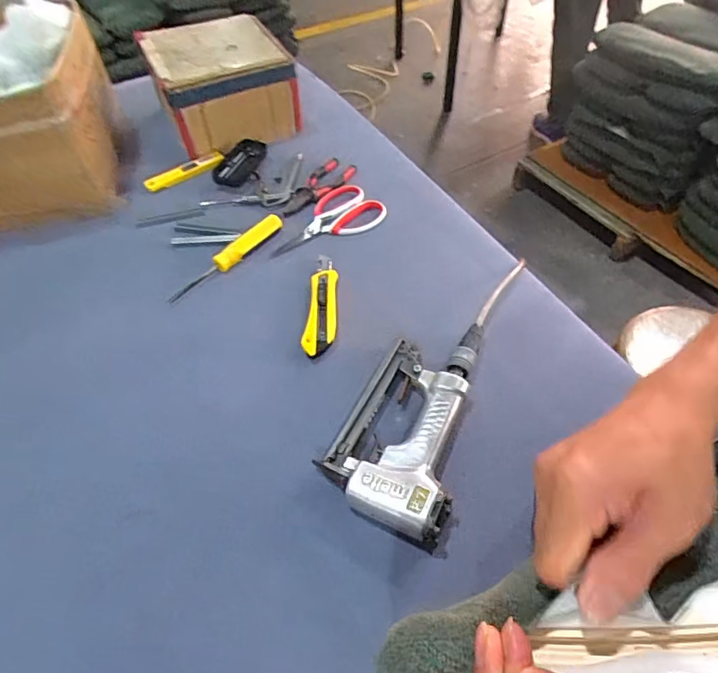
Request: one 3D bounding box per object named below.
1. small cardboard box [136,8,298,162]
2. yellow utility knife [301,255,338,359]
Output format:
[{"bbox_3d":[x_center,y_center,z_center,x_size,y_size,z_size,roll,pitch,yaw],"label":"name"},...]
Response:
[{"bbox_3d":[-0.236,-0.445,0.856,0.228,0.119,0.218,-17,56,-11],"label":"small cardboard box"},{"bbox_3d":[-0.045,-0.044,0.624,0.037,0.018,0.168,2,55,3],"label":"yellow utility knife"}]

